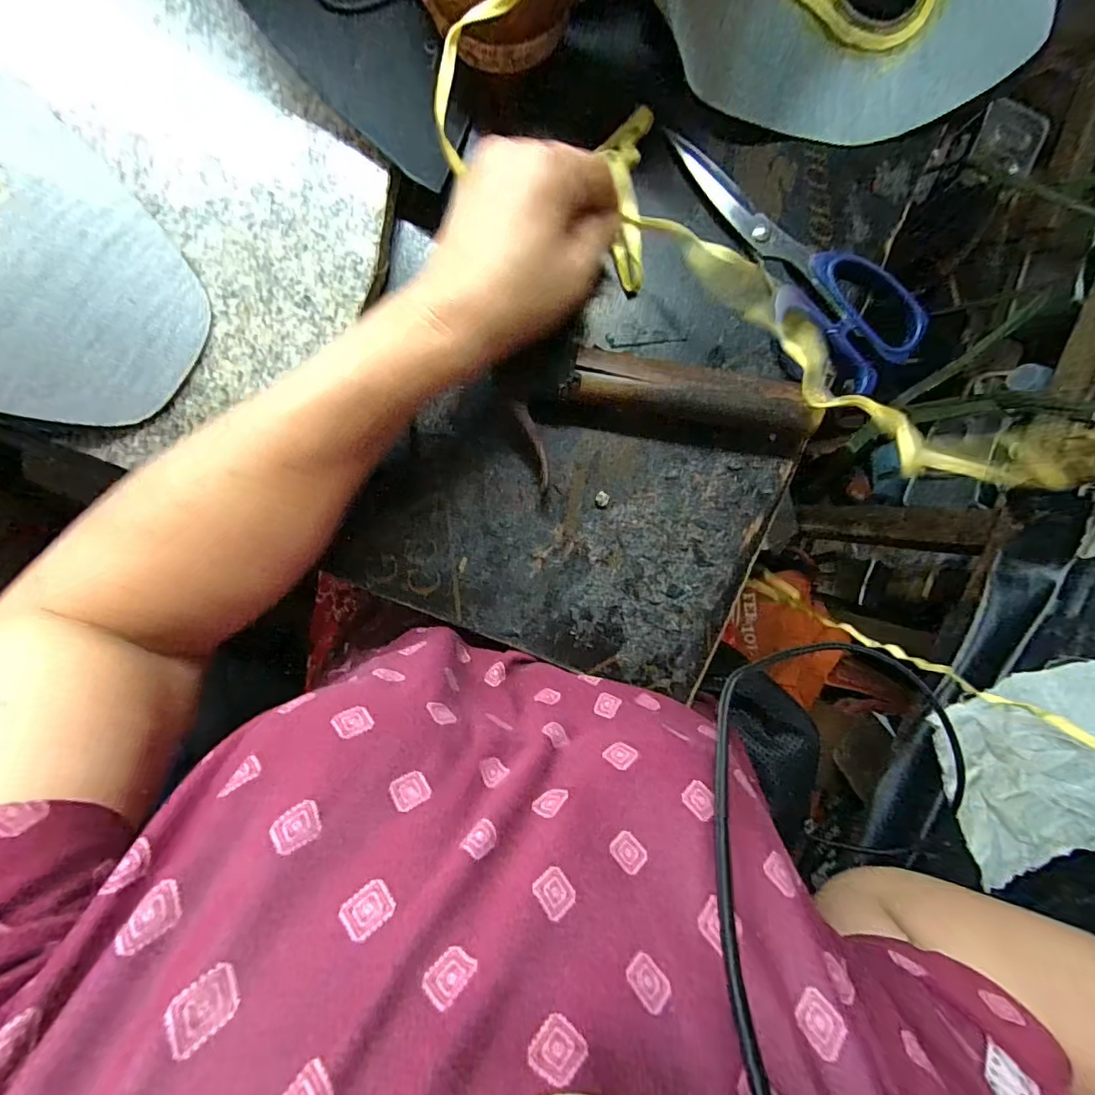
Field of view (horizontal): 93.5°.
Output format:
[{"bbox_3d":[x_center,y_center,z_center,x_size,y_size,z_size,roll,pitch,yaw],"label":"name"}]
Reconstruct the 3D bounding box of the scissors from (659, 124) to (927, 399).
[{"bbox_3d":[0.145,-0.175,0.298,0.072,0.018,0.179,-39,96,-1],"label":"scissors"}]

